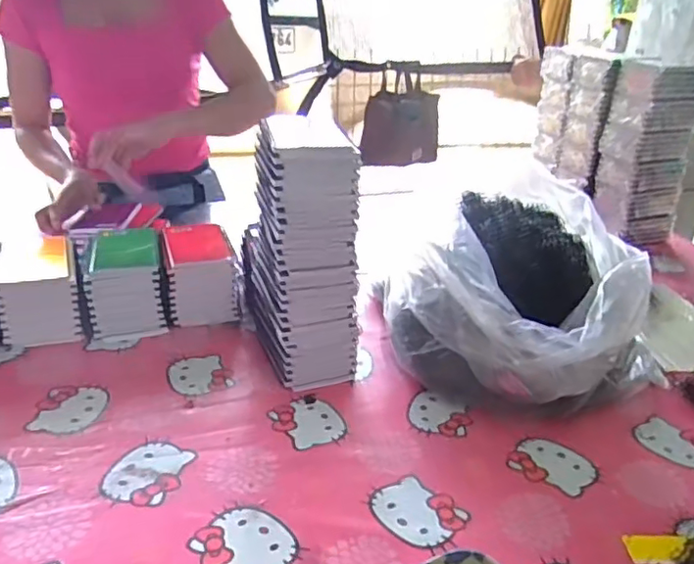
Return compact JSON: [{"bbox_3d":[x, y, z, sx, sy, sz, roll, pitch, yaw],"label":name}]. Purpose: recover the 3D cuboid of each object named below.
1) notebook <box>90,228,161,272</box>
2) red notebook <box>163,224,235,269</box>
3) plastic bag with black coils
[{"bbox_3d":[-0.294,-0.046,0.803,0.083,0.005,0.124,-4,28,-18],"label":"notebook"},{"bbox_3d":[-0.211,-0.054,0.842,0.091,0.006,0.121,-2,32,-23],"label":"red notebook"},{"bbox_3d":[0.231,0.030,0.725,0.281,0.191,0.241,-21,36,-40],"label":"plastic bag with black coils"}]

